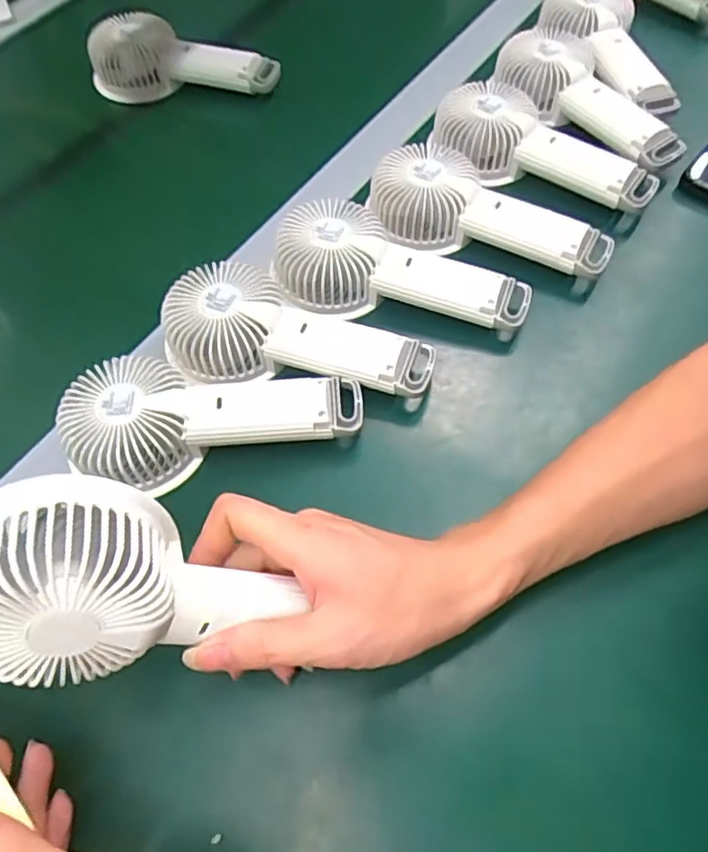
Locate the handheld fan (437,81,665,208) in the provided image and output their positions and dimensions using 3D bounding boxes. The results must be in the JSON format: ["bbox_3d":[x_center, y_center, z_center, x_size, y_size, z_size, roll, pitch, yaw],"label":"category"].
[{"bbox_3d":[0.148,-0.220,0.478,0.177,0.039,0.081,19,63,12],"label":"handheld fan"}]

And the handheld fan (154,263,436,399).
[{"bbox_3d":[-0.035,-0.061,0.395,0.169,0.036,0.070,6,61,5],"label":"handheld fan"}]

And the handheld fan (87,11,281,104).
[{"bbox_3d":[-0.149,-0.329,0.559,0.174,0.044,0.074,12,62,8],"label":"handheld fan"}]

